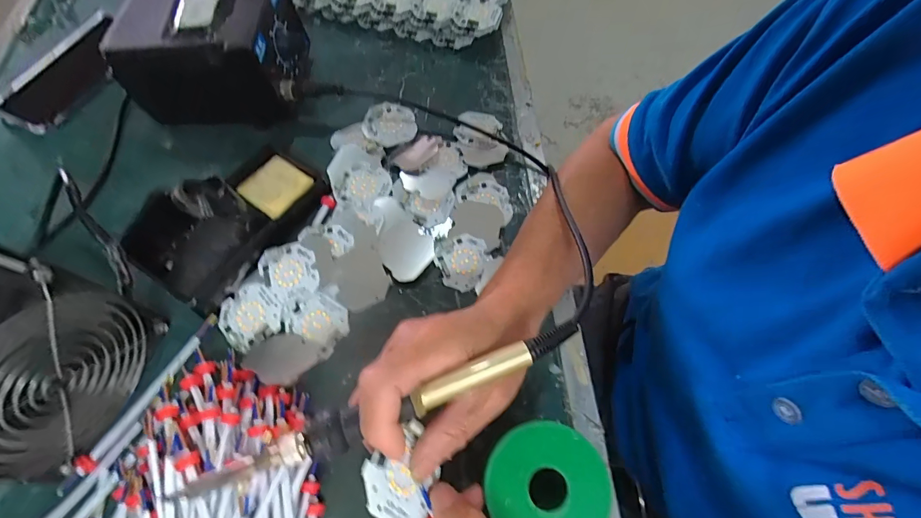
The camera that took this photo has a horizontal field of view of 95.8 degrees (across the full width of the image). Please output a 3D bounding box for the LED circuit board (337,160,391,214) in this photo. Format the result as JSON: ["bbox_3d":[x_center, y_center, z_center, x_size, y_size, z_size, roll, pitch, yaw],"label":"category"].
[{"bbox_3d":[-0.088,-0.067,0.383,0.044,0.006,0.047,19,66,9],"label":"LED circuit board"}]

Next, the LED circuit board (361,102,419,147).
[{"bbox_3d":[-0.071,-0.135,0.415,0.052,0.010,0.048,19,66,8],"label":"LED circuit board"}]

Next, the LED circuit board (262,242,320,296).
[{"bbox_3d":[-0.141,0.009,0.344,0.042,0.009,0.041,-16,66,-8],"label":"LED circuit board"}]

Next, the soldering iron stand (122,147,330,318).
[{"bbox_3d":[-0.191,-0.041,0.338,0.087,0.068,0.150,28,68,12],"label":"soldering iron stand"}]

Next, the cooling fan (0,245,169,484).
[{"bbox_3d":[-0.264,0.070,0.260,0.051,0.116,0.117,19,66,8],"label":"cooling fan"}]

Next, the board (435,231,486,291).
[{"bbox_3d":[0.001,0.002,0.360,0.042,0.007,0.049,-9,65,-5],"label":"board"}]

